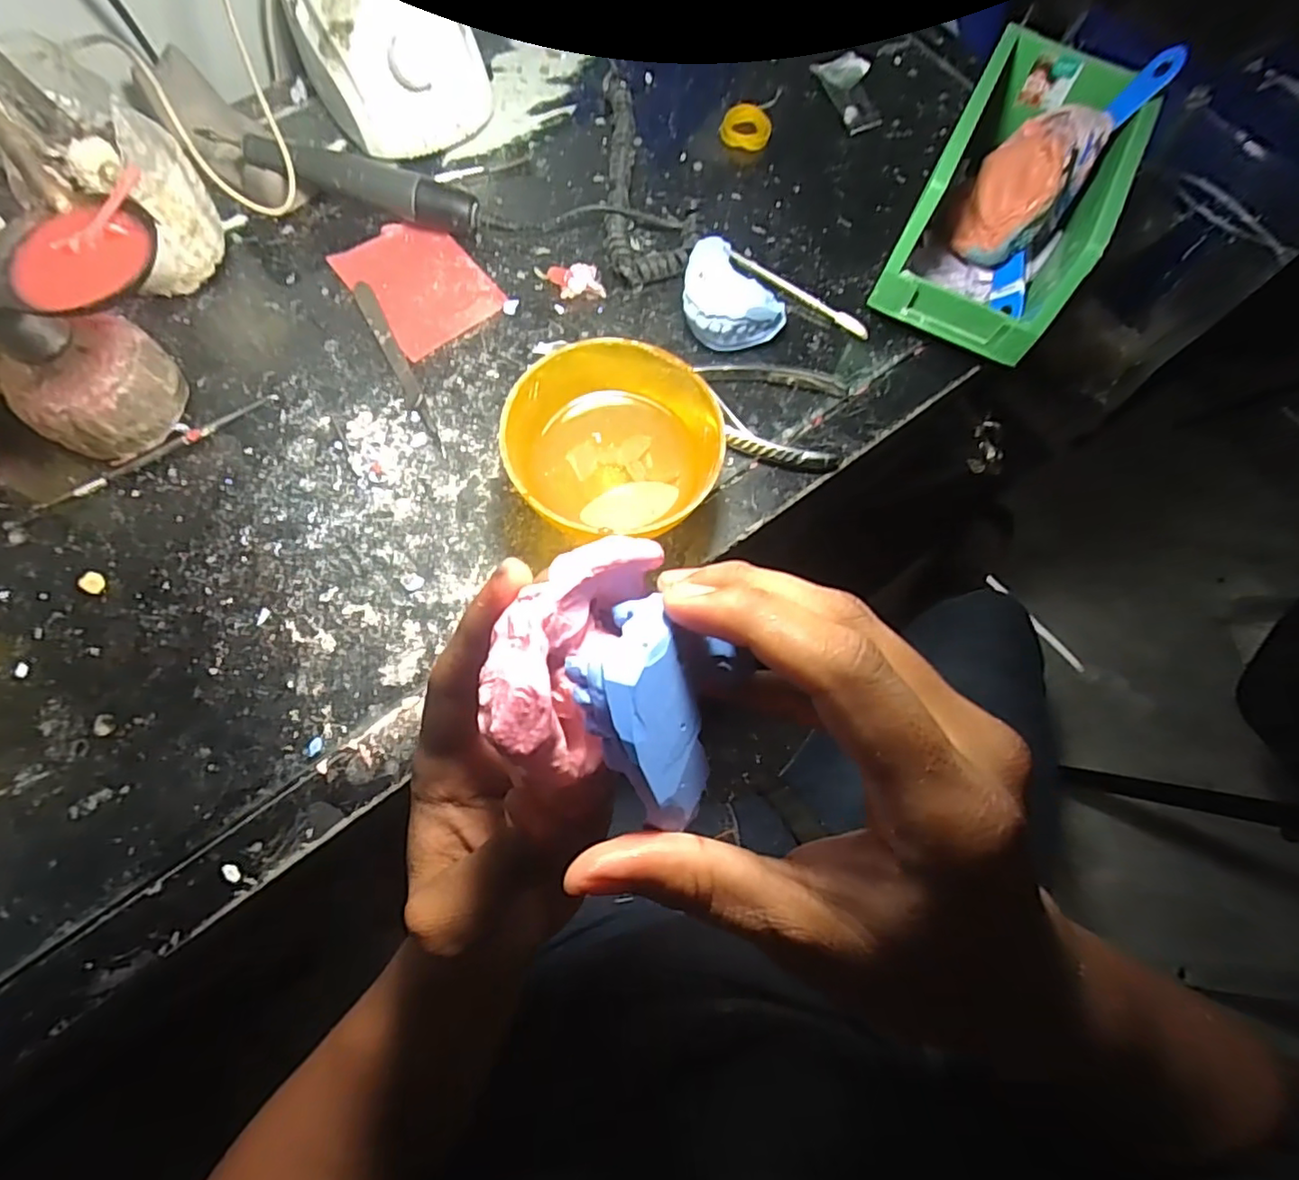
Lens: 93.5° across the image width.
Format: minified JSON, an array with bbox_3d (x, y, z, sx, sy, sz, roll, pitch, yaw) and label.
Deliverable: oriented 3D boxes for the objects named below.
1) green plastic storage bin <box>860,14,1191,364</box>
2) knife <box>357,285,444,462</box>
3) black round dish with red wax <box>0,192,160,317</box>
[{"bbox_3d":[0.221,-0.233,0.389,0.099,0.090,0.146,27,74,6],"label":"green plastic storage bin"},{"bbox_3d":[-0.159,-0.142,0.387,0.011,0.004,0.140,-26,76,-10],"label":"knife"},{"bbox_3d":[-0.267,-0.156,0.283,0.066,0.008,0.067,1,73,-2],"label":"black round dish with red wax"}]

